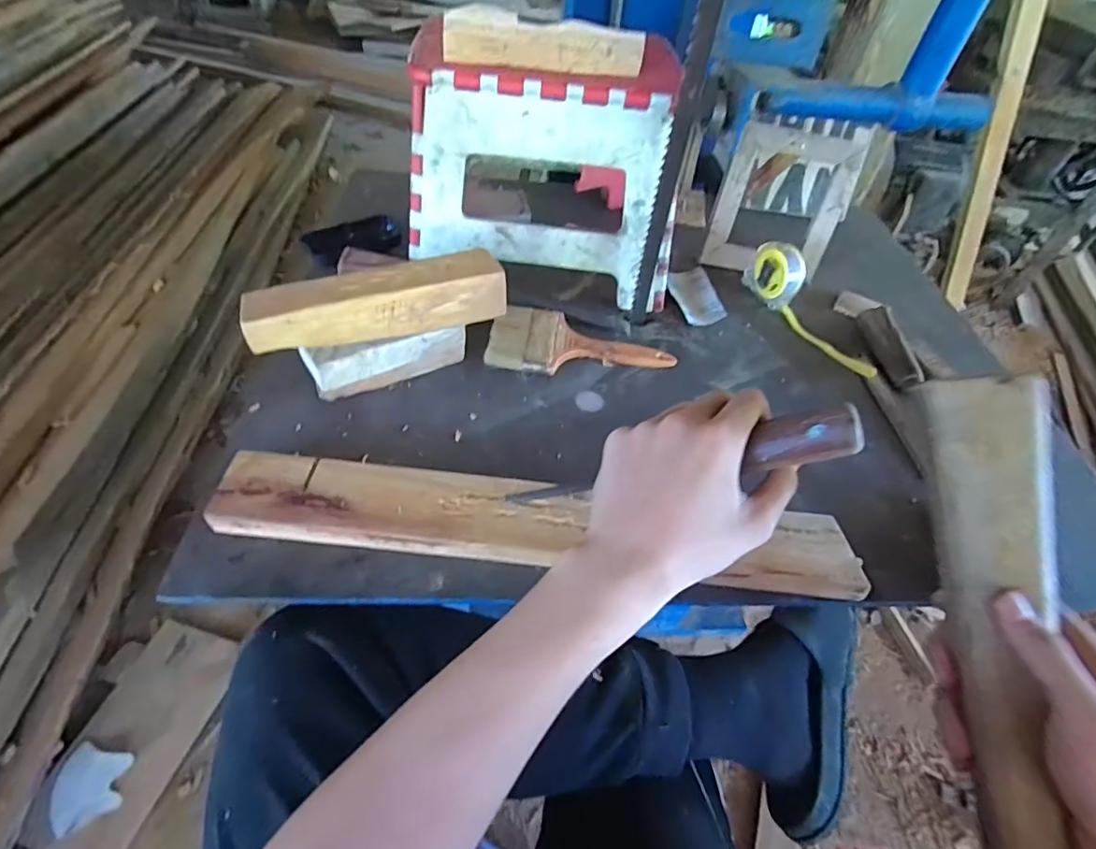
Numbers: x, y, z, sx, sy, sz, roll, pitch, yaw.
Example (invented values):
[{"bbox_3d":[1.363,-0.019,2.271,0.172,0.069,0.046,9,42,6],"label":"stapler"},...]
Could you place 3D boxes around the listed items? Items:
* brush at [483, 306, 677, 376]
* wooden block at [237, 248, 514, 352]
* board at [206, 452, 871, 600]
[{"bbox_3d":[0.034,-0.079,0.547,0.186,0.016,0.086,10,48,2],"label":"brush"},{"bbox_3d":[-0.139,-0.101,0.447,0.206,0.047,0.037,-17,53,-21],"label":"wooden block"},{"bbox_3d":[-0.005,0.073,0.397,0.463,0.019,0.066,8,48,-1],"label":"board"}]

